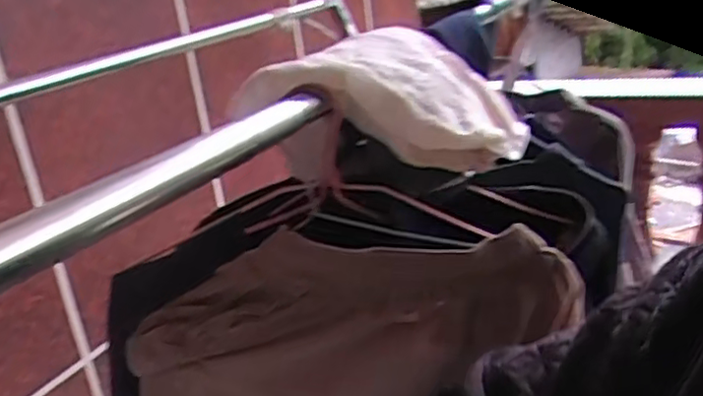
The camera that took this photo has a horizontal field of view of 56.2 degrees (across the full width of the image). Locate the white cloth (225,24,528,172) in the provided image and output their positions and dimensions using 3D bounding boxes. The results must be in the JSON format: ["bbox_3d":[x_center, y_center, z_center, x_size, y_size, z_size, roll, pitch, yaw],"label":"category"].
[{"bbox_3d":[0.047,-0.097,0.587,0.279,0.113,0.146,5,14,-27],"label":"white cloth"}]

